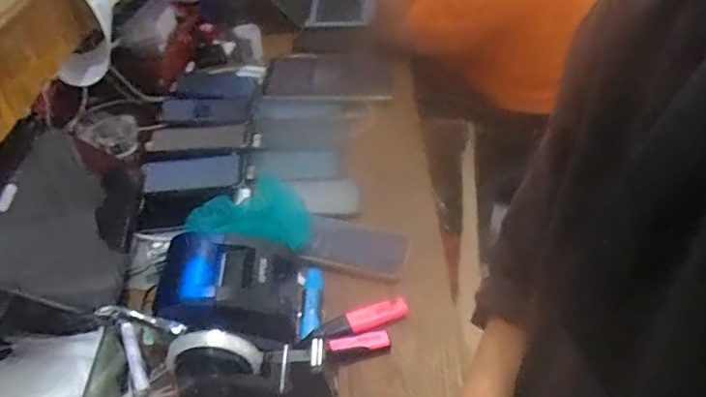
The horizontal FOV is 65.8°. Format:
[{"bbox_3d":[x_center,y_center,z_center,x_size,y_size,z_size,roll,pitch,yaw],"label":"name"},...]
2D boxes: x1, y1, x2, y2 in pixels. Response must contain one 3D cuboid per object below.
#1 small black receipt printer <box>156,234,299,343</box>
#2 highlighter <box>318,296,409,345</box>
[{"bbox_3d":[-0.142,0.109,0.638,0.153,0.072,0.132,-2,42,0],"label":"small black receipt printer"},{"bbox_3d":[0.012,0.145,0.648,0.113,0.018,0.029,-18,44,-18],"label":"highlighter"}]

